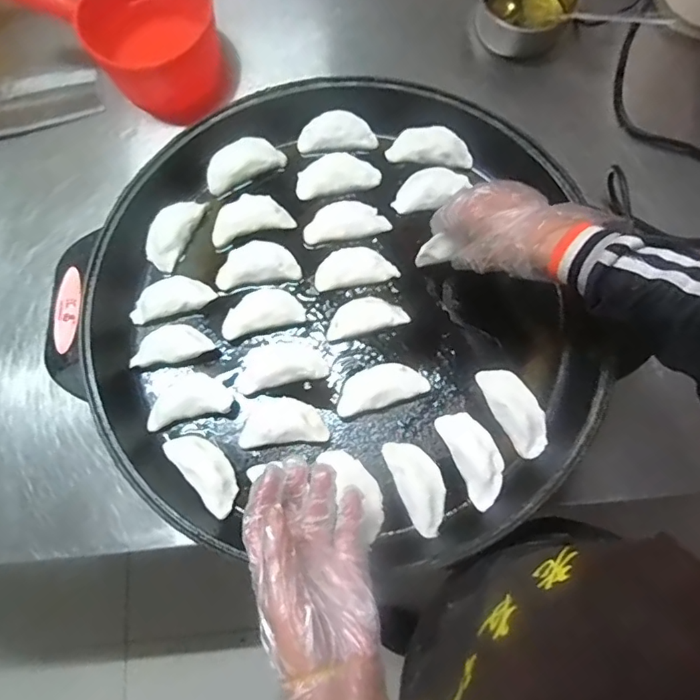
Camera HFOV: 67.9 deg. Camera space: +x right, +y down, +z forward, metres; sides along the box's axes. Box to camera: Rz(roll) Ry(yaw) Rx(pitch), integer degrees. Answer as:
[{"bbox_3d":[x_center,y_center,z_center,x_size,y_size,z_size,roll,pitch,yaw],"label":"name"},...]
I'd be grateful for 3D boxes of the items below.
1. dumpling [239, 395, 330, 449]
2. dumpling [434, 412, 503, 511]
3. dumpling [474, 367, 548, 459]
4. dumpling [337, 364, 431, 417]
[{"bbox_3d":[-0.070,0.072,0.540,0.088,0.020,0.048,-5,73,-1],"label":"dumpling"},{"bbox_3d":[0.126,0.106,0.523,0.043,0.018,0.096,-22,74,-6],"label":"dumpling"},{"bbox_3d":[0.171,0.062,0.542,0.039,0.035,0.097,-26,74,-7],"label":"dumpling"},{"bbox_3d":[0.032,0.038,0.562,0.097,0.018,0.045,-16,73,-4],"label":"dumpling"}]

